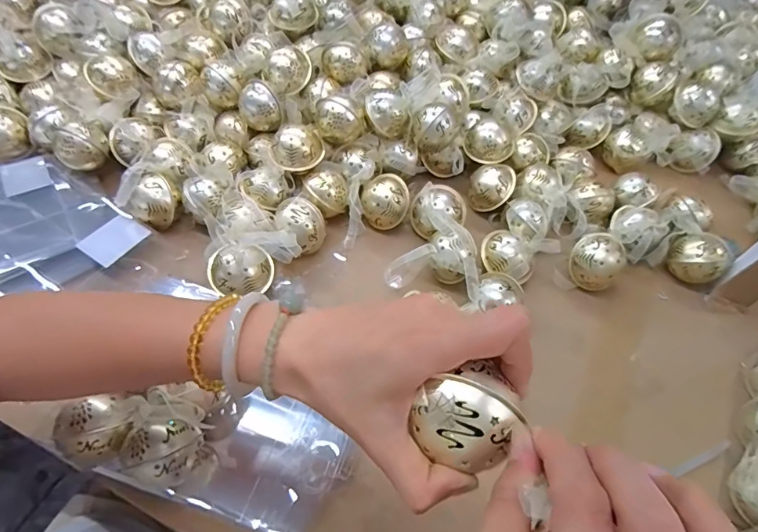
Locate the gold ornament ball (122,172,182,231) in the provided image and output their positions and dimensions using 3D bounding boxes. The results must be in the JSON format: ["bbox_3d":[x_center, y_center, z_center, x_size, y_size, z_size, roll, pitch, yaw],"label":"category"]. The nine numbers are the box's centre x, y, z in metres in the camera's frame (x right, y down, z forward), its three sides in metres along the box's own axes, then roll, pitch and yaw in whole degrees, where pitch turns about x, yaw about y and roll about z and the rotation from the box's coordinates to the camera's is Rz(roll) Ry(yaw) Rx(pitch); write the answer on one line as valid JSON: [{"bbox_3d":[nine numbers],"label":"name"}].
[{"bbox_3d":[-0.237,-0.070,0.500,0.040,0.042,0.056,31,58,16],"label":"gold ornament ball"}]

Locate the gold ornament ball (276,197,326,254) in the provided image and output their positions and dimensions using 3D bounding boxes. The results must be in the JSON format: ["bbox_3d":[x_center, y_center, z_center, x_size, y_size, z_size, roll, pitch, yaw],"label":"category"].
[{"bbox_3d":[-0.083,-0.043,0.494,0.048,0.040,0.050,-21,59,-18],"label":"gold ornament ball"}]

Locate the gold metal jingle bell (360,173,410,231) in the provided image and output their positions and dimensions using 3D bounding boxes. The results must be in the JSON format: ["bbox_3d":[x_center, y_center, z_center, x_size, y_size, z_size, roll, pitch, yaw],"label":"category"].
[{"bbox_3d":[0.006,-0.075,0.529,0.051,0.042,0.051,-1,55,-6],"label":"gold metal jingle bell"}]

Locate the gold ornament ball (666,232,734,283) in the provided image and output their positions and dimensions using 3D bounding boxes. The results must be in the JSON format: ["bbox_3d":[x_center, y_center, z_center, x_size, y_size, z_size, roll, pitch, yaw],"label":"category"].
[{"bbox_3d":[0.347,-0.006,0.511,0.048,0.047,0.052,2,55,-3],"label":"gold ornament ball"}]

